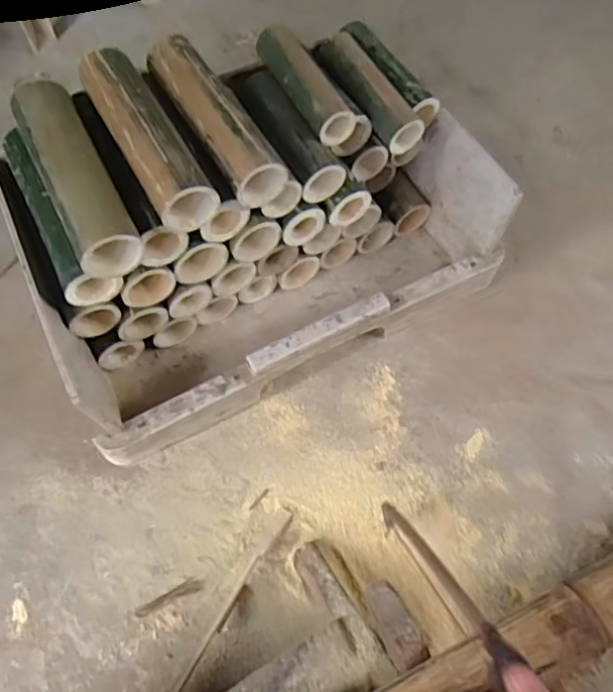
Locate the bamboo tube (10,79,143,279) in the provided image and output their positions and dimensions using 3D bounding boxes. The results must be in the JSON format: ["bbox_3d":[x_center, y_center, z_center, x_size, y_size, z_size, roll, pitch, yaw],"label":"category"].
[{"bbox_3d":[-0.251,-0.184,0.669,0.067,0.079,0.239,-24,60,-13],"label":"bamboo tube"}]

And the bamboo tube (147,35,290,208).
[{"bbox_3d":[-0.105,-0.266,0.716,0.065,0.073,0.231,-28,61,-15],"label":"bamboo tube"}]

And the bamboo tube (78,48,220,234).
[{"bbox_3d":[-0.182,-0.235,0.693,0.066,0.074,0.240,-27,65,-15],"label":"bamboo tube"}]

